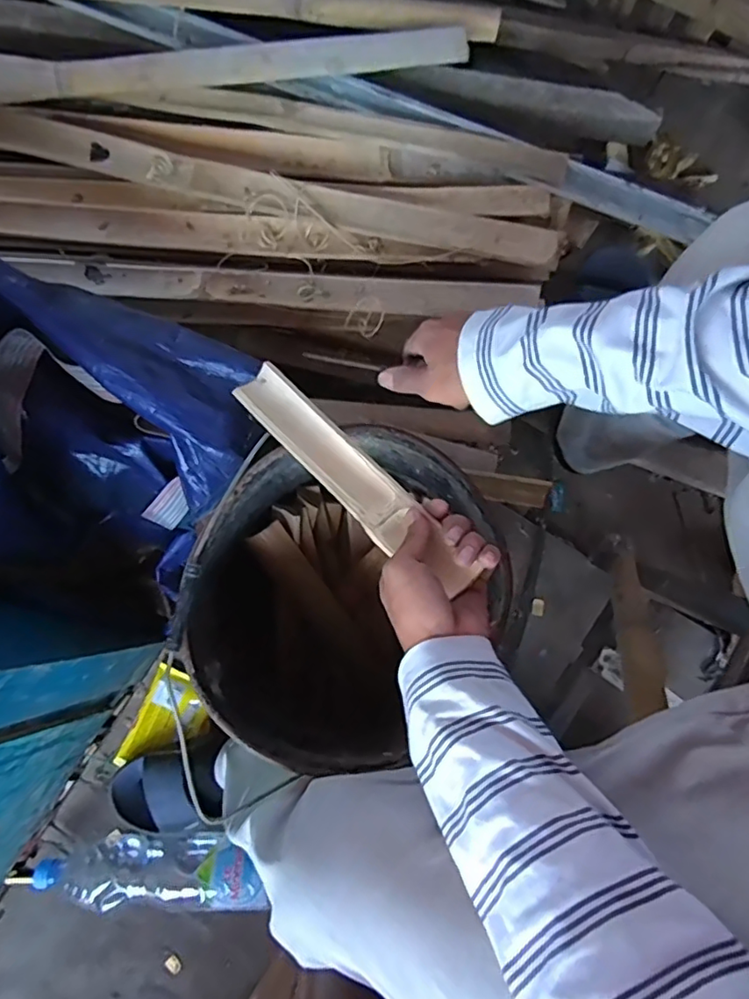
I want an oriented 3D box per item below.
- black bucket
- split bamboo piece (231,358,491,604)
[{"bbox_3d":[-0.029,0.099,0.601,0.266,0.235,0.288,41,82,8],"label":"black bucket"},{"bbox_3d":[-0.028,-0.027,0.496,0.046,0.014,0.284,-41,61,-8],"label":"split bamboo piece"}]

